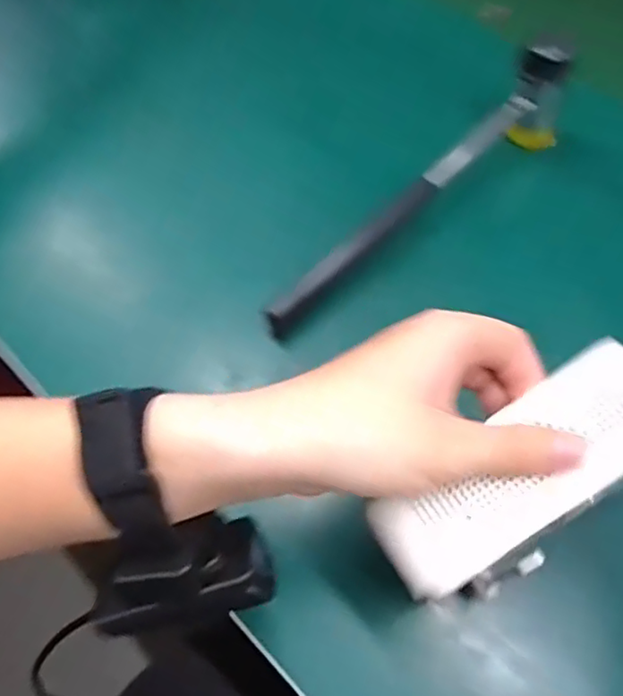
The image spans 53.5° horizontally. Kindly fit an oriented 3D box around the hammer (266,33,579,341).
[{"bbox_3d":[0.074,-0.100,0.385,0.032,0.074,0.253,41,70,21],"label":"hammer"}]

